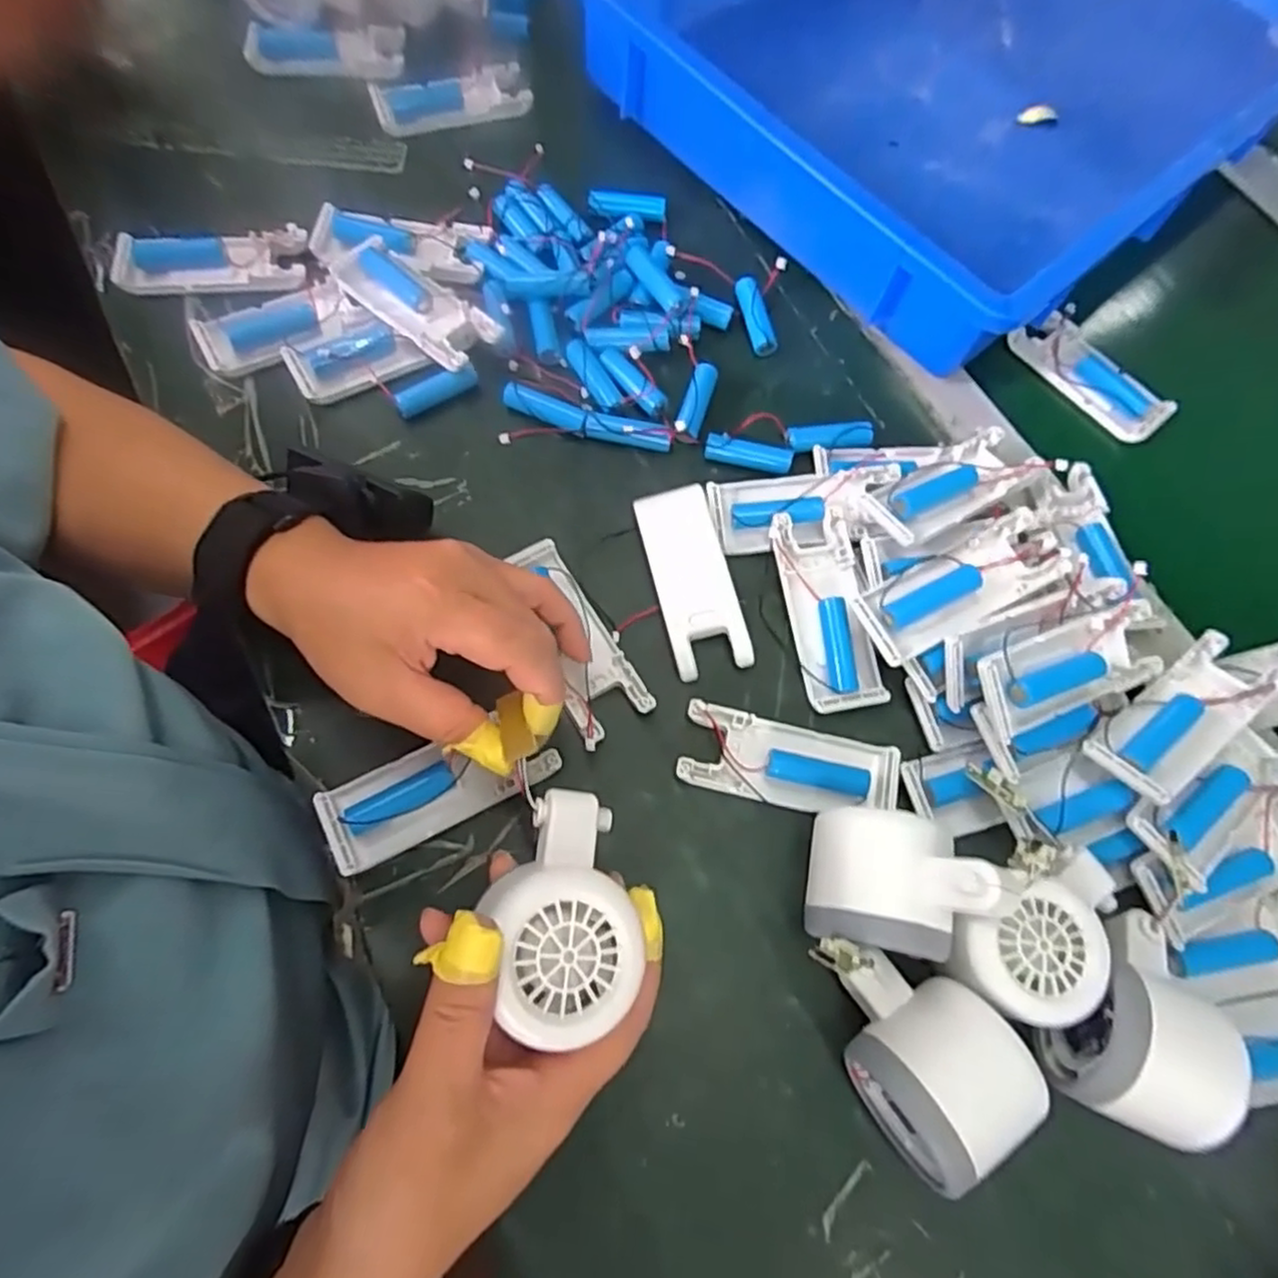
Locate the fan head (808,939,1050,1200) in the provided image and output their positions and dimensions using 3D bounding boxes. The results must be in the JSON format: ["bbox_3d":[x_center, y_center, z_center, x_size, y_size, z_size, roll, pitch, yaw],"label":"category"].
[{"bbox_3d":[0.112,0.166,0.289,0.056,0.054,0.088,-35,75,-14],"label":"fan head"}]

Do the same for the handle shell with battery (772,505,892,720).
[{"bbox_3d":[0.099,-0.015,0.371,0.042,0.020,0.102,-12,86,-4],"label":"handle shell with battery"}]

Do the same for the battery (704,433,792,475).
[{"bbox_3d":[0.063,-0.106,0.410,0.050,0.012,0.014,12,70,2],"label":"battery"}]

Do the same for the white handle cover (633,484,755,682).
[{"bbox_3d":[0.027,-0.032,0.375,0.040,0.014,0.102,-12,71,-7],"label":"white handle cover"}]

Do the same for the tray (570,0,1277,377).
[{"bbox_3d":[0.275,-0.458,0.517,0.576,0.086,0.361,-41,77,-15],"label":"tray"}]

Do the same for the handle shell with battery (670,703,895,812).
[{"bbox_3d":[0.074,0.061,0.347,0.106,0.014,0.040,11,70,1],"label":"handle shell with battery"}]

